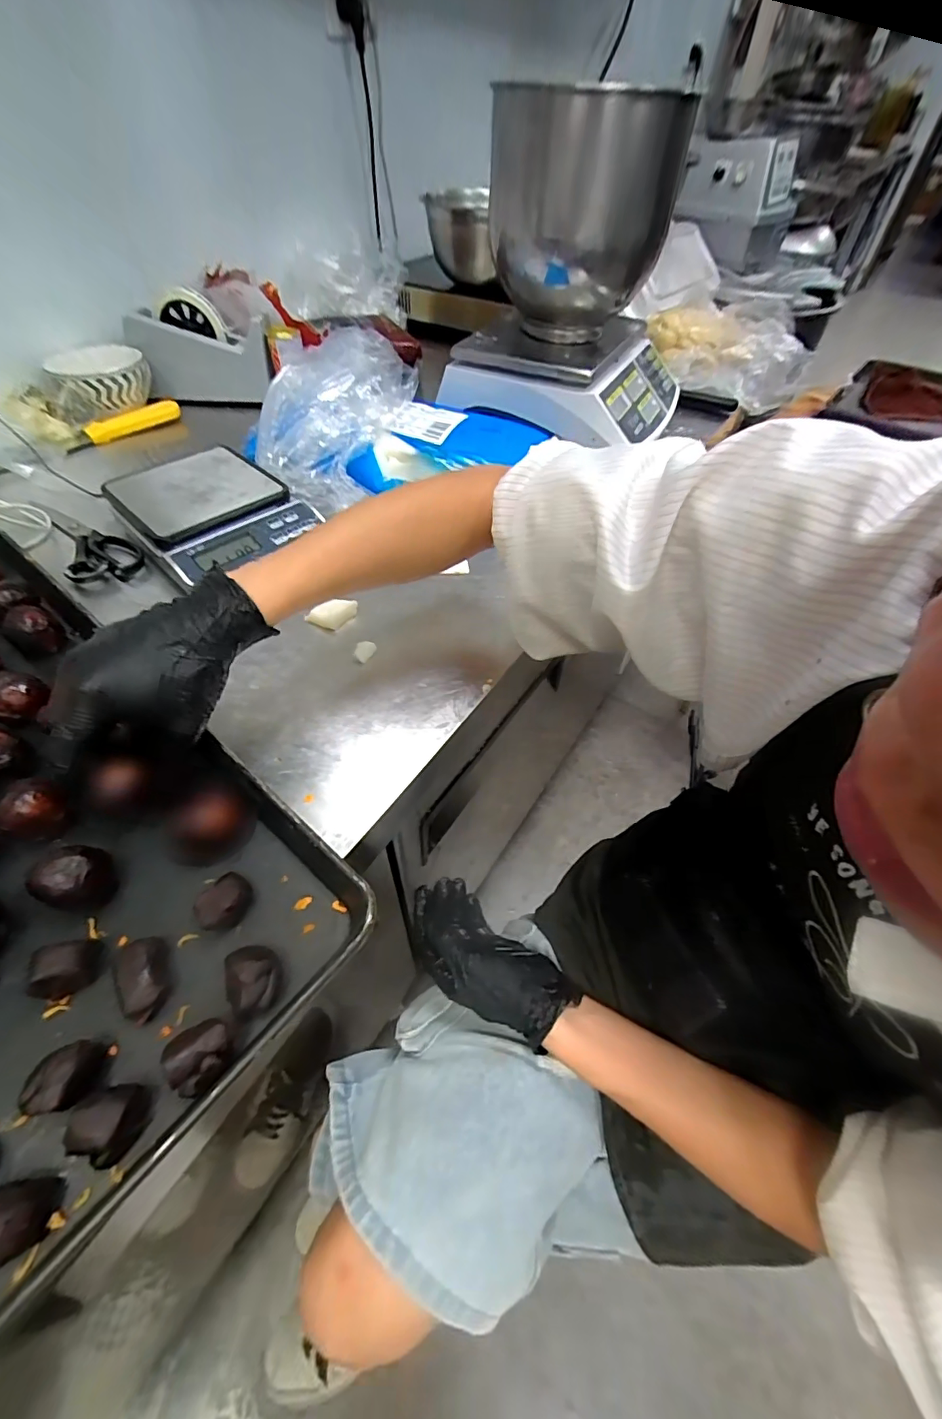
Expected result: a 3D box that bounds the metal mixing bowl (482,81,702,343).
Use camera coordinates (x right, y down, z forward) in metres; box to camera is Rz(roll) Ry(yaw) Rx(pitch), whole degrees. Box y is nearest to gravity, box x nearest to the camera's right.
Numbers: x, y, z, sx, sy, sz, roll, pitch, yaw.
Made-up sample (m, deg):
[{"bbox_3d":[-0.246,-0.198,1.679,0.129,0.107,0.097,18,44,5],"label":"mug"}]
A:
[{"bbox_3d":[0.126,-0.562,0.592,0.190,0.208,0.190,1,51,-1],"label":"metal mixing bowl"}]

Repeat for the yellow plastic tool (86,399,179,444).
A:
[{"bbox_3d":[-0.485,-0.418,0.721,0.019,0.020,0.129,32,57,22],"label":"yellow plastic tool"}]

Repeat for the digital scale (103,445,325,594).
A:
[{"bbox_3d":[-0.288,-0.224,0.550,0.155,0.045,0.213,-34,59,-25],"label":"digital scale"}]

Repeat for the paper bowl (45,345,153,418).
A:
[{"bbox_3d":[-0.527,-0.466,0.720,0.128,0.072,0.103,-23,55,-19],"label":"paper bowl"}]

